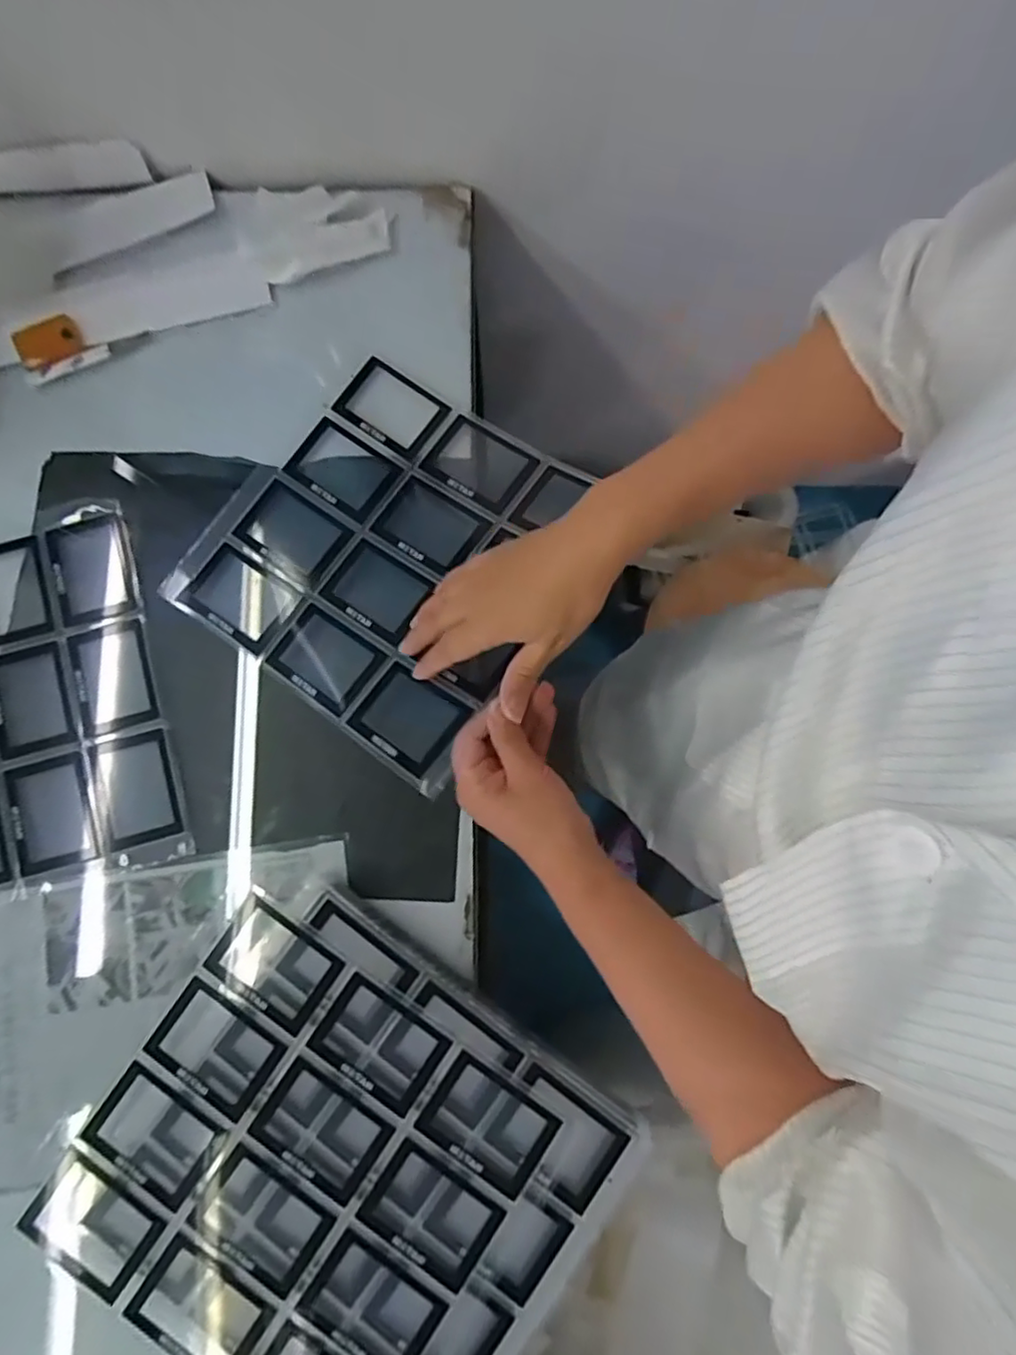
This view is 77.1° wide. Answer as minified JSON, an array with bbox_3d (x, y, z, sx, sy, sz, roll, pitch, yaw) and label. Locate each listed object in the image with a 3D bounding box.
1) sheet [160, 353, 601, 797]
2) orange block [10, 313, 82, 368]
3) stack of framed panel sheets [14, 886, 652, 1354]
[{"bbox_3d":[-0.092,-0.103,0.511,0.281,0.040,0.273,33,79,15],"label":"sheet"},{"bbox_3d":[-0.400,-0.293,0.555,0.052,0.010,0.033,-20,100,-5],"label":"orange block"},{"bbox_3d":[-0.115,0.342,0.444,0.328,0.037,0.291,33,82,5],"label":"stack of framed panel sheets"}]

